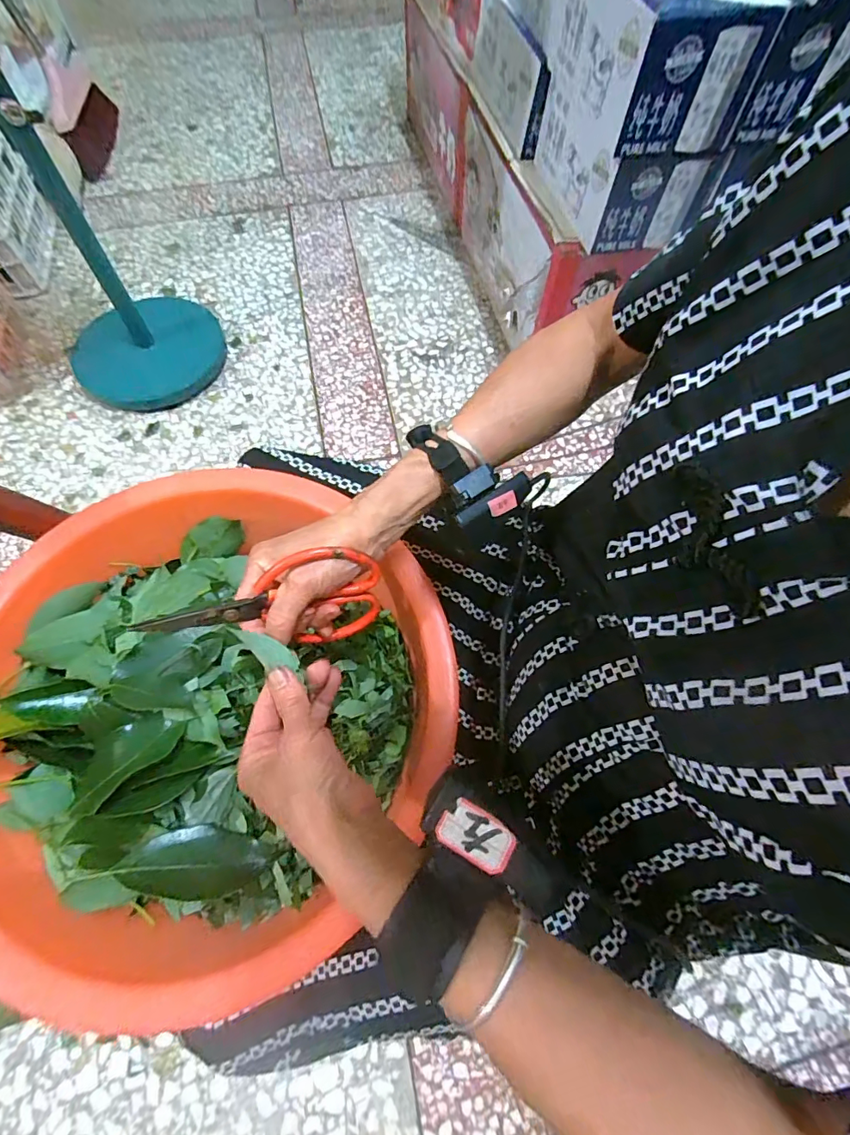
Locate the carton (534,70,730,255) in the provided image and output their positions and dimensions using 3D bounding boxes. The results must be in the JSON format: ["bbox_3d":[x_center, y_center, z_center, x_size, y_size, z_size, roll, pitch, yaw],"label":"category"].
[{"bbox_3d":[0.321,-0.682,0.811,0.168,0.133,0.296,-10,66,-6],"label":"carton"}]

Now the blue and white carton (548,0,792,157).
[{"bbox_3d":[0.313,-0.753,0.698,0.168,0.155,0.318,-9,66,-5],"label":"blue and white carton"}]

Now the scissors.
[{"bbox_3d":[-0.101,0.035,0.335,0.149,0.083,0.006,-22,46,-3],"label":"scissors"}]

